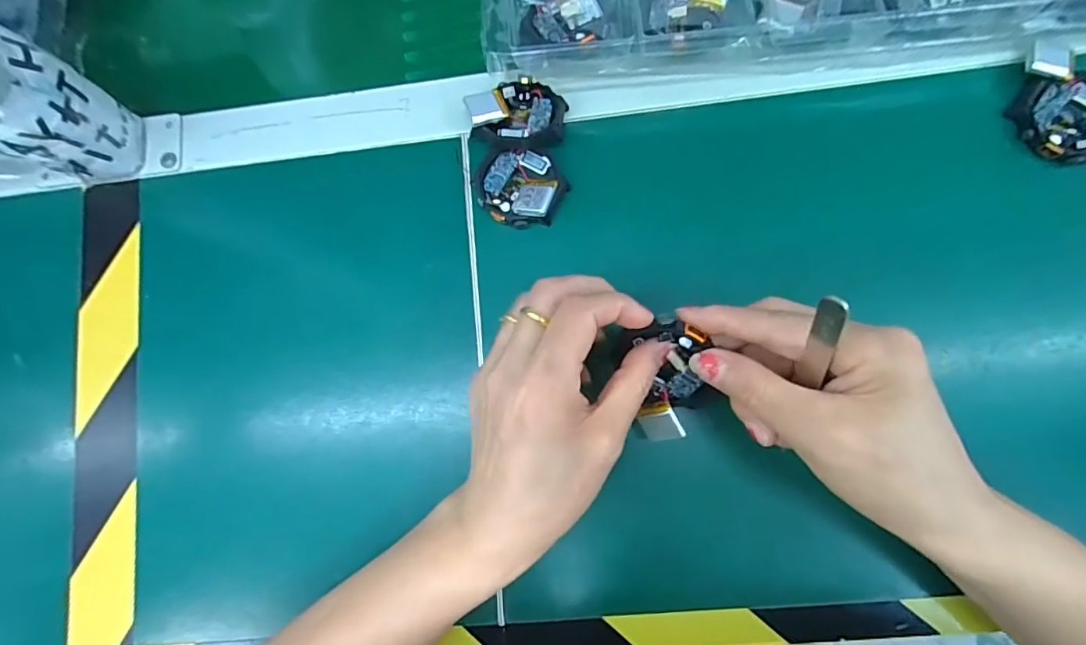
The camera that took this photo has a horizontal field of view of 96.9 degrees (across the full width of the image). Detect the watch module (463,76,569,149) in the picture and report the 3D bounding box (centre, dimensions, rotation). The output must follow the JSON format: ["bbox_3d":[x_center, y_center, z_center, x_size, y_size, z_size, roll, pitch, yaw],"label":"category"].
[{"bbox_3d":[-0.015,-0.123,0.284,0.056,0.019,0.042,-6,81,4],"label":"watch module"}]

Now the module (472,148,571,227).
[{"bbox_3d":[-0.014,-0.080,0.284,0.051,0.020,0.047,25,85,8],"label":"module"}]

